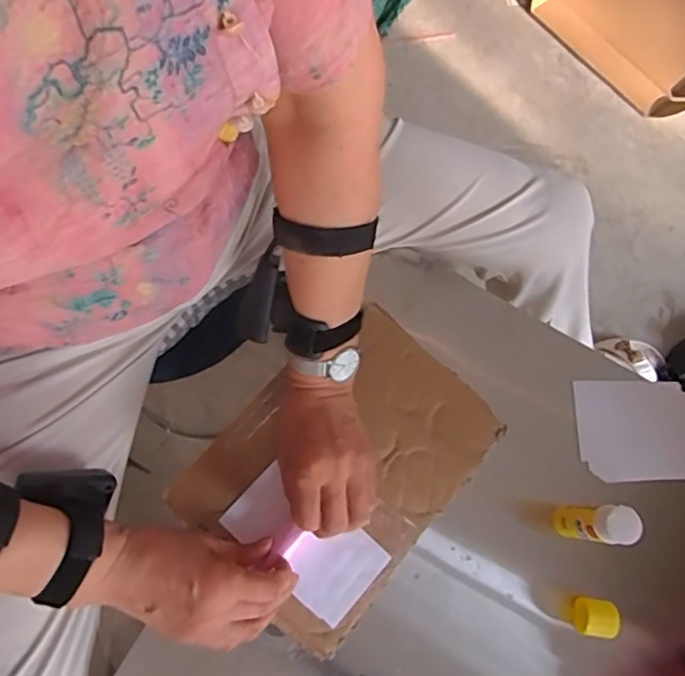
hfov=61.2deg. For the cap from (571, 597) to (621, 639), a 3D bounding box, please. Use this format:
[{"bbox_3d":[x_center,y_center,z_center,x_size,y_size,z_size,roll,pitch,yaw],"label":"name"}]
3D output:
[{"bbox_3d":[0.229,0.253,0.523,0.032,0.027,0.031,8,74,-1],"label":"cap"}]

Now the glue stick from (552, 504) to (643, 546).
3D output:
[{"bbox_3d":[0.218,0.163,0.514,0.030,0.119,0.030,1,75,-3],"label":"glue stick"}]

